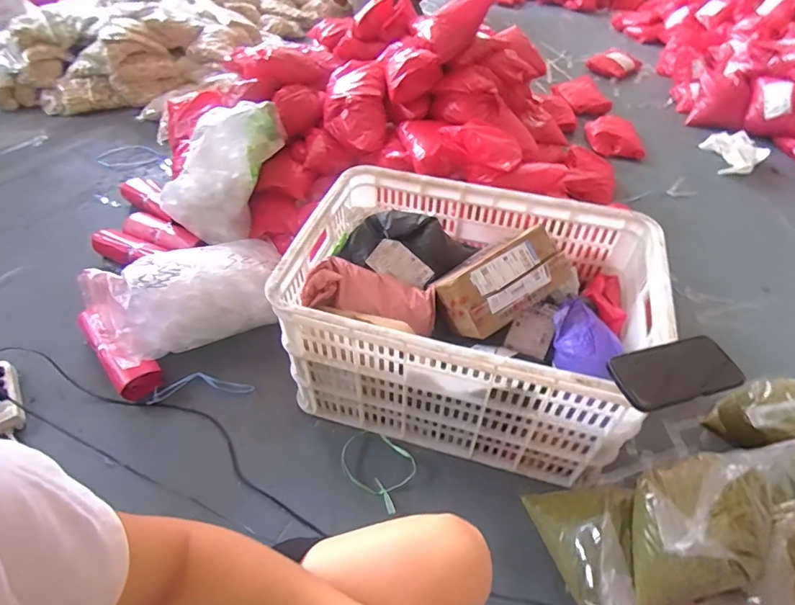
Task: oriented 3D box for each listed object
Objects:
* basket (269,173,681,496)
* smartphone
[{"bbox_3d":[0.129,0.029,0.897,0.585,0.321,0.407,14,49,11],"label":"basket"},{"bbox_3d":[0.362,0.089,0.614,0.160,0.015,0.078,-12,49,-12],"label":"smartphone"}]

